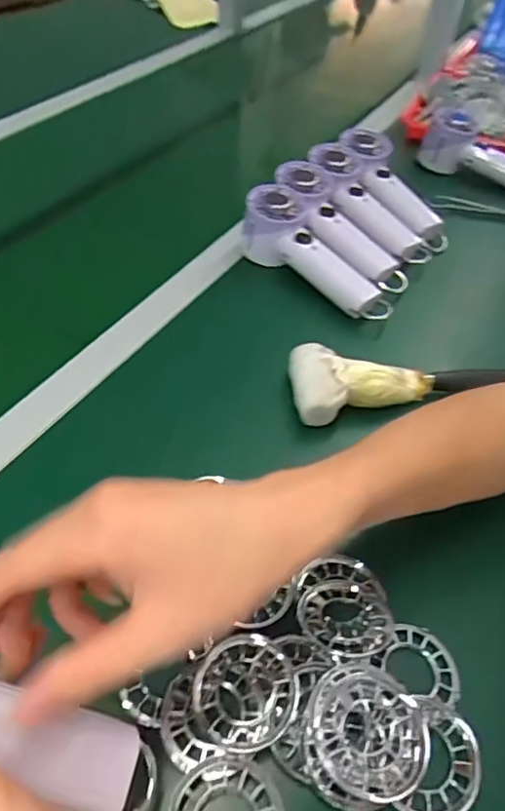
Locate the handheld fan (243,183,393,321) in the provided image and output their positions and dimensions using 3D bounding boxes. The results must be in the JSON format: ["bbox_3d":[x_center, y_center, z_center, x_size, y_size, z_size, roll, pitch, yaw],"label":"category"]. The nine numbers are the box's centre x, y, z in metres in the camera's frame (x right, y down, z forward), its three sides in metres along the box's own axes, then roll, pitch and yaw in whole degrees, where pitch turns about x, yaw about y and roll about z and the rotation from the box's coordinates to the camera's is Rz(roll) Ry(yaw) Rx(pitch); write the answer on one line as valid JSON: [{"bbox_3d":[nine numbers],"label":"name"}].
[{"bbox_3d":[0.063,-0.149,0.577,0.192,0.052,0.073,44,58,9],"label":"handheld fan"}]

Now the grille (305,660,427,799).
[{"bbox_3d":[0.061,0.173,0.296,0.061,0.009,0.057,-1,48,1],"label":"grille"}]

